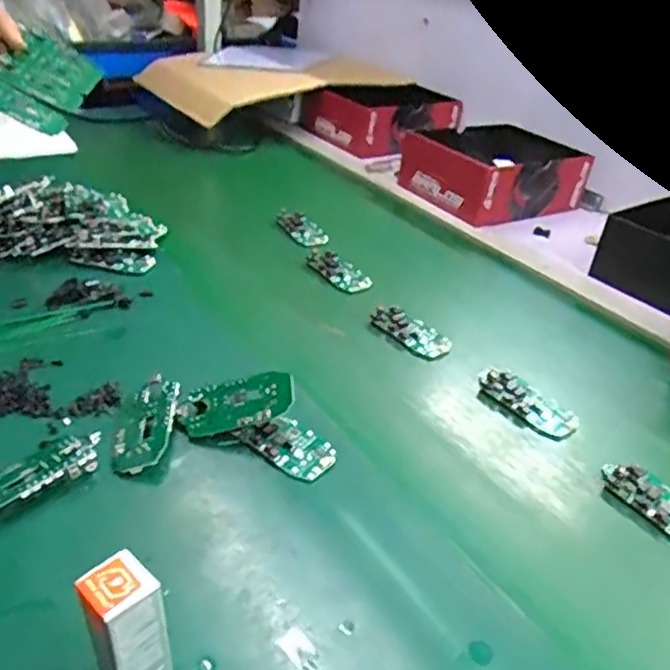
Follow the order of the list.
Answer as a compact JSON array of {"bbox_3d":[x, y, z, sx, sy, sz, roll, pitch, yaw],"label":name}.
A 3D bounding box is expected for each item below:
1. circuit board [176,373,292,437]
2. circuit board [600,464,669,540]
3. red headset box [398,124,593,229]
[{"bbox_3d":[-0.078,0.055,0.526,0.094,0.010,0.042,-15,59,9],"label":"circuit board"},{"bbox_3d":[0.256,0.132,0.510,0.045,0.012,0.096,-19,41,-34],"label":"circuit board"},{"bbox_3d":[0.250,-0.255,1.039,0.219,0.090,0.195,-20,41,-35],"label":"red headset box"}]

